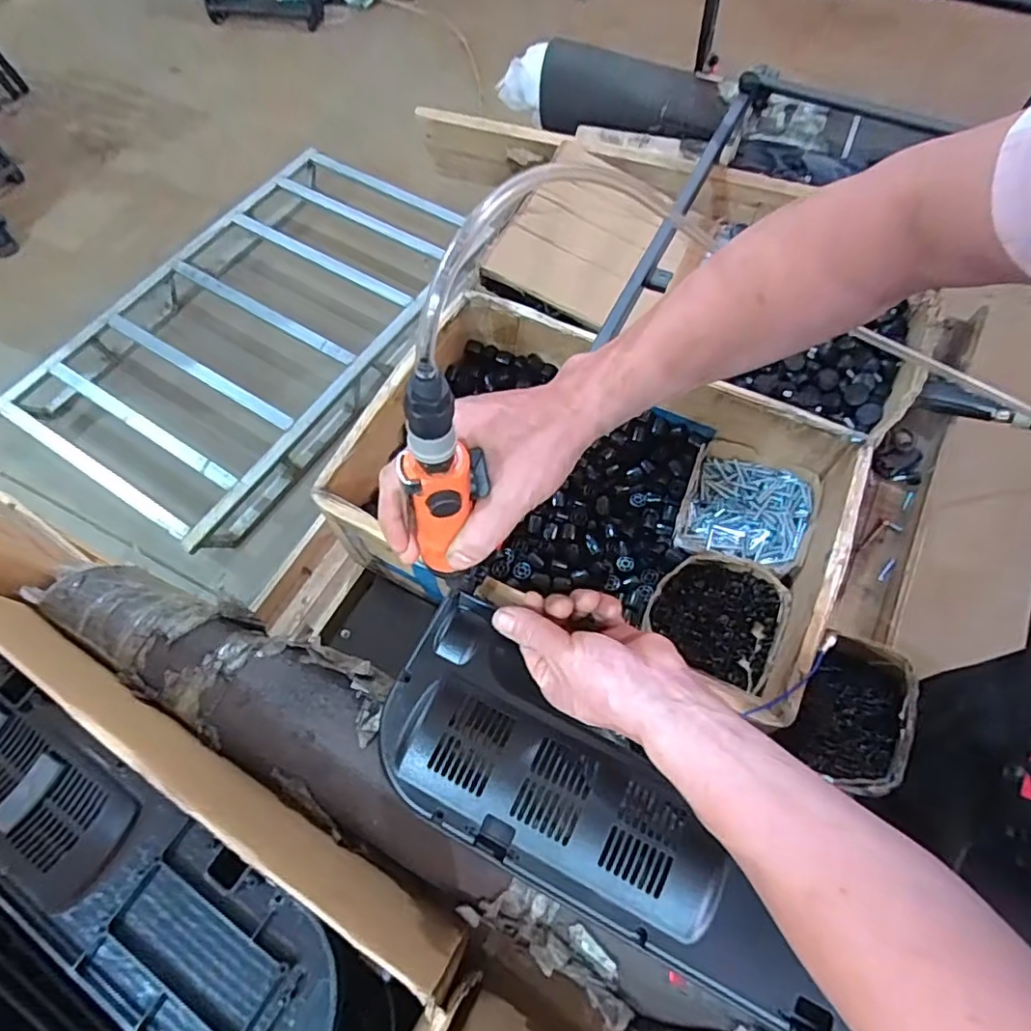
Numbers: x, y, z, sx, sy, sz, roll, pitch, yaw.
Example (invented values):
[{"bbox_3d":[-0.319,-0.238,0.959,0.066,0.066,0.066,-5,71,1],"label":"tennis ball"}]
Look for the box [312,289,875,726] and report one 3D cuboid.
[{"bbox_3d":[0.090,-0.025,0.702,0.513,0.144,0.334,24,67,12],"label":"box"}]

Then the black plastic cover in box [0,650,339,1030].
[{"bbox_3d":[-0.338,0.258,0.446,0.491,0.040,0.167,31,69,15],"label":"black plastic cover in box"}]

